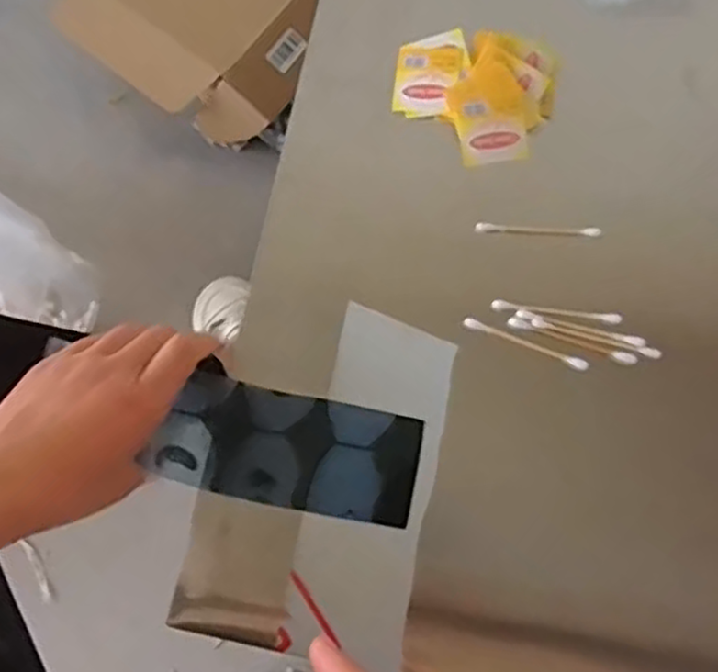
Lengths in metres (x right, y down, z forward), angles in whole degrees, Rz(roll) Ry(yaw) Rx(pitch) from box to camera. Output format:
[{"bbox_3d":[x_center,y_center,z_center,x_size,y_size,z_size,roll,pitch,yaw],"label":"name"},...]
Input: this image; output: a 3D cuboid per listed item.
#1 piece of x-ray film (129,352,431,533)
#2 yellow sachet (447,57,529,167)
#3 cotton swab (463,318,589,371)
[{"bbox_3d":[-0.037,0.061,0.397,0.136,0.016,0.062,11,77,-2],"label":"piece of x-ray film"},{"bbox_3d":[0.077,-0.134,0.439,0.042,0.012,0.060,-8,76,-1],"label":"yellow sachet"},{"bbox_3d":[0.094,0.004,0.411,0.071,0.004,0.007,21,78,6],"label":"cotton swab"}]

